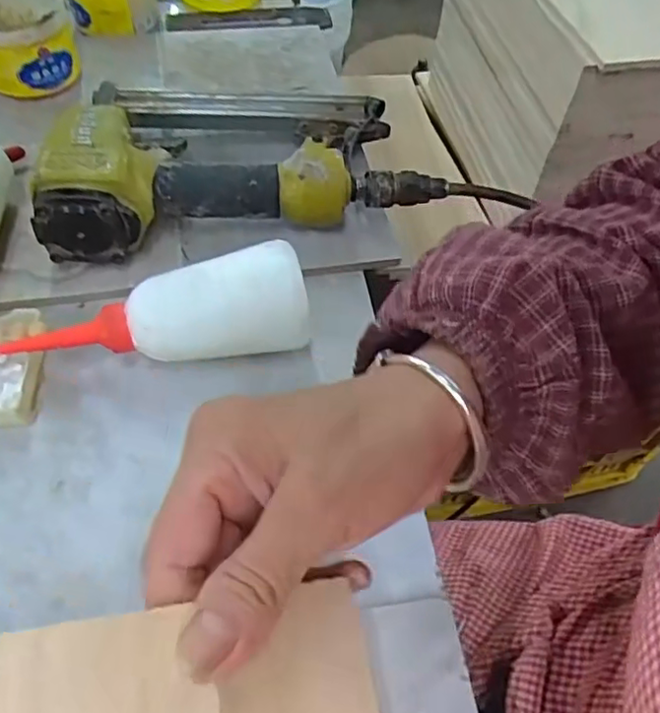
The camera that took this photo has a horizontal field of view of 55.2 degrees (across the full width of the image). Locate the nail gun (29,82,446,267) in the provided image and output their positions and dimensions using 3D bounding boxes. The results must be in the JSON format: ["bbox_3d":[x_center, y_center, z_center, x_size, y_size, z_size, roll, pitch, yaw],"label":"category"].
[{"bbox_3d":[-0.070,-0.153,0.448,0.259,0.065,0.162,-12,58,-13],"label":"nail gun"}]

